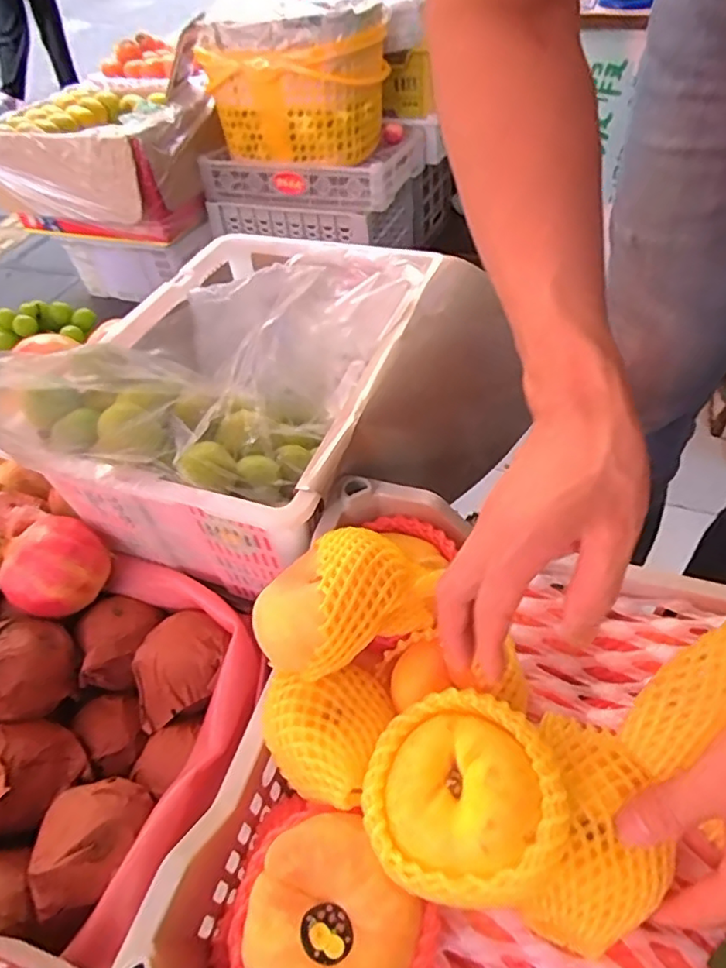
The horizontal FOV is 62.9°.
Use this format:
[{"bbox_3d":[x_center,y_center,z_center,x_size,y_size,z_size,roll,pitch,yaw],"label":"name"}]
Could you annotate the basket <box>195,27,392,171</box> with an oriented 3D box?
[{"bbox_3d":[-0.147,-0.841,1.283,0.347,0.209,0.253,24,55,24],"label":"basket"}]

